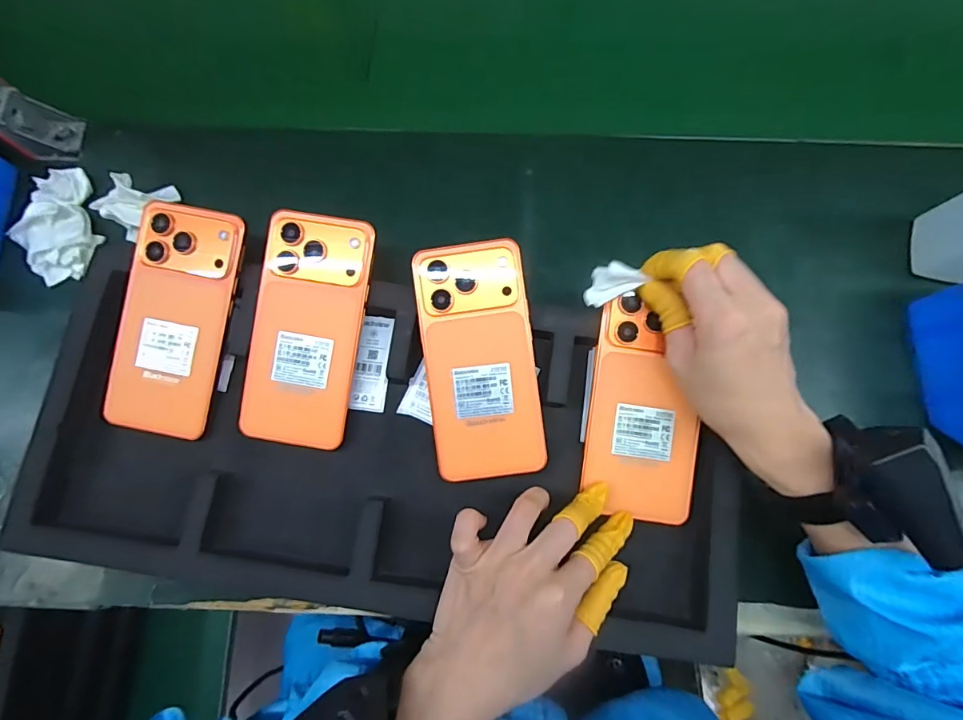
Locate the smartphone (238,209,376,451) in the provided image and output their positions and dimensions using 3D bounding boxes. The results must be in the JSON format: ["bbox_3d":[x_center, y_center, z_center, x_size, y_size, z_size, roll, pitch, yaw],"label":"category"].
[{"bbox_3d":[-0.125,-0.021,0.338,0.076,0.010,0.161,10,91,4],"label":"smartphone"}]

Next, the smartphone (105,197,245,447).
[{"bbox_3d":[-0.224,-0.030,0.347,0.075,0.013,0.164,11,90,4],"label":"smartphone"}]

